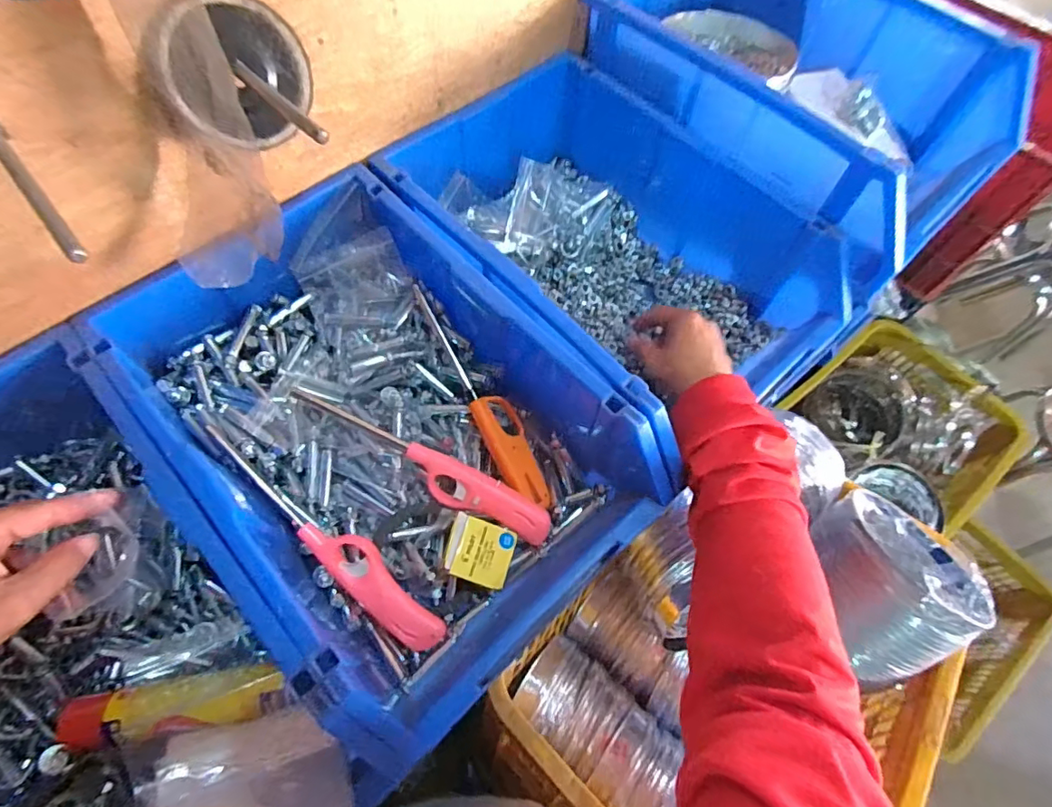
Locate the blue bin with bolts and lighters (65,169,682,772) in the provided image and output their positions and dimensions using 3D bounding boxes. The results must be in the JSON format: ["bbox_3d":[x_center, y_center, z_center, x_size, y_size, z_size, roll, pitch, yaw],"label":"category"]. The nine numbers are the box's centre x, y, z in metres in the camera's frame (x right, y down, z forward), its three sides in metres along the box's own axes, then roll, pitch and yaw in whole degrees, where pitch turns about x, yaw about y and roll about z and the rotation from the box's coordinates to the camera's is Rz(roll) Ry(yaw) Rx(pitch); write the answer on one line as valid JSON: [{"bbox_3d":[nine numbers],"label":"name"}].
[{"bbox_3d":[-0.133,0.025,0.497,0.311,0.150,0.438,-40,71,-20],"label":"blue bin with bolts and lighters"}]

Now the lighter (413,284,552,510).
[{"bbox_3d":[-0.044,-0.006,0.543,0.046,0.027,0.249,-30,86,-16],"label":"lighter"}]

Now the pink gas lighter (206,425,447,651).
[{"bbox_3d":[-0.174,0.121,0.471,0.265,0.024,0.040,43,69,1],"label":"pink gas lighter"}]

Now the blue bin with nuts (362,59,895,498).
[{"bbox_3d":[0.098,-0.170,0.579,0.316,0.186,0.428,-39,71,-19],"label":"blue bin with nuts"}]

